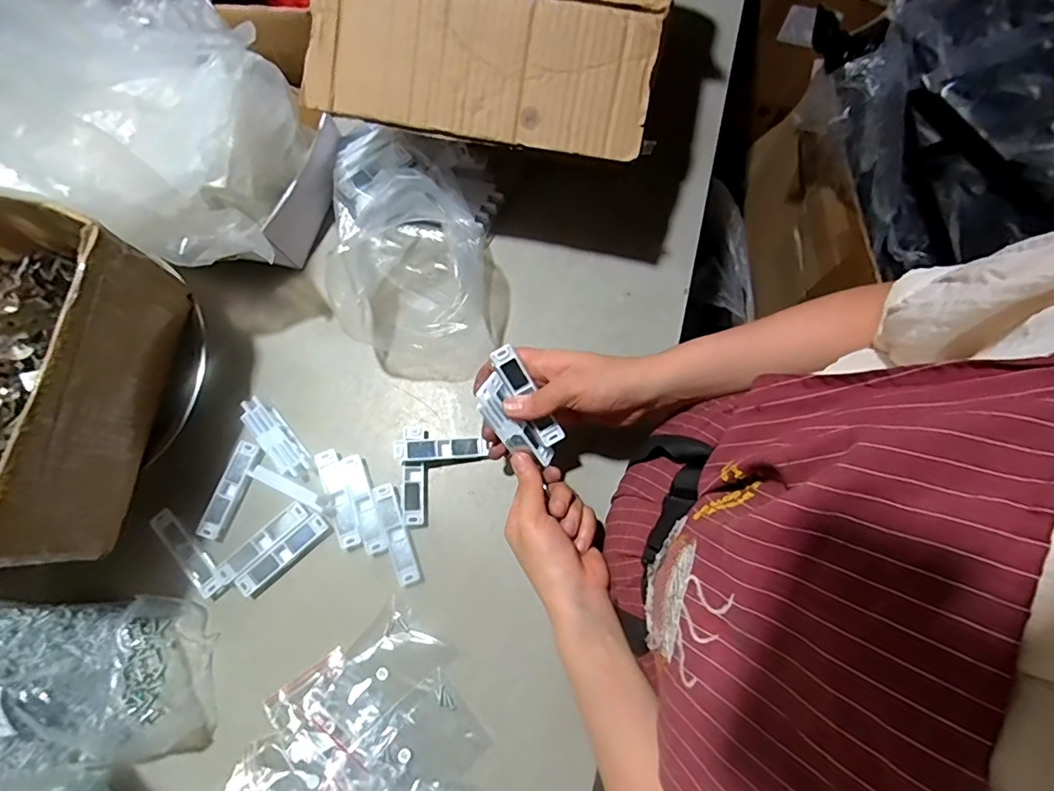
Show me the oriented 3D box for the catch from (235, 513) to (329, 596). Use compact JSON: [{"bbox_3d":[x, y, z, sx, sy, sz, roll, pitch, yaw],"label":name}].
[{"bbox_3d":[-0.230,0.149,0.494,0.094,0.006,0.020,-40,80,-9],"label":"catch"}]

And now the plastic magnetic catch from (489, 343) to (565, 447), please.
[{"bbox_3d":[0.001,0.001,0.446,0.019,0.008,0.097,-31,103,-8],"label":"plastic magnetic catch"}]

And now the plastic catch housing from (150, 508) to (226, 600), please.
[{"bbox_3d":[-0.320,0.150,0.496,0.024,0.012,0.095,-42,80,-9],"label":"plastic catch housing"}]

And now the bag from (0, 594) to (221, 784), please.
[{"bbox_3d":[-0.400,0.245,0.437,0.219,0.085,0.141,-6,77,-2],"label":"bag"}]

